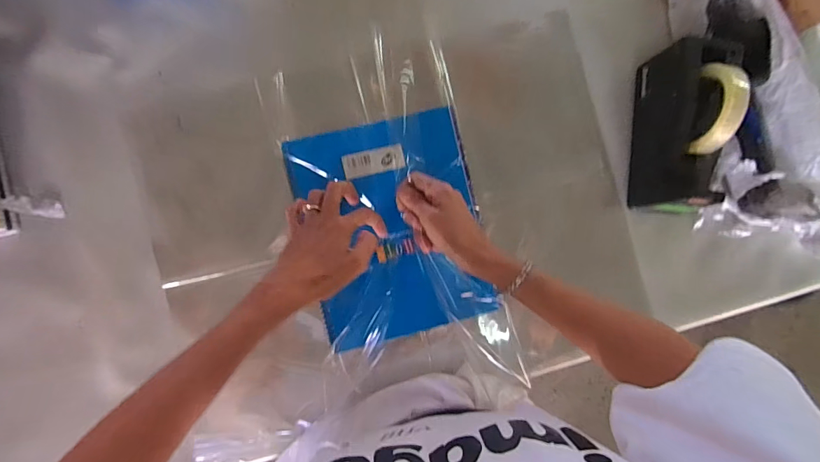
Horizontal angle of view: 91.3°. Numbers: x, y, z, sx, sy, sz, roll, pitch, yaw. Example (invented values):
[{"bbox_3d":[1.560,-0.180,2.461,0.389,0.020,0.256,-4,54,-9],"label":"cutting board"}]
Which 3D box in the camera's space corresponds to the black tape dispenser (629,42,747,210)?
[{"bbox_3d":[0.347,-0.128,0.499,0.073,0.124,0.202,4,89,-5],"label":"black tape dispenser"}]

